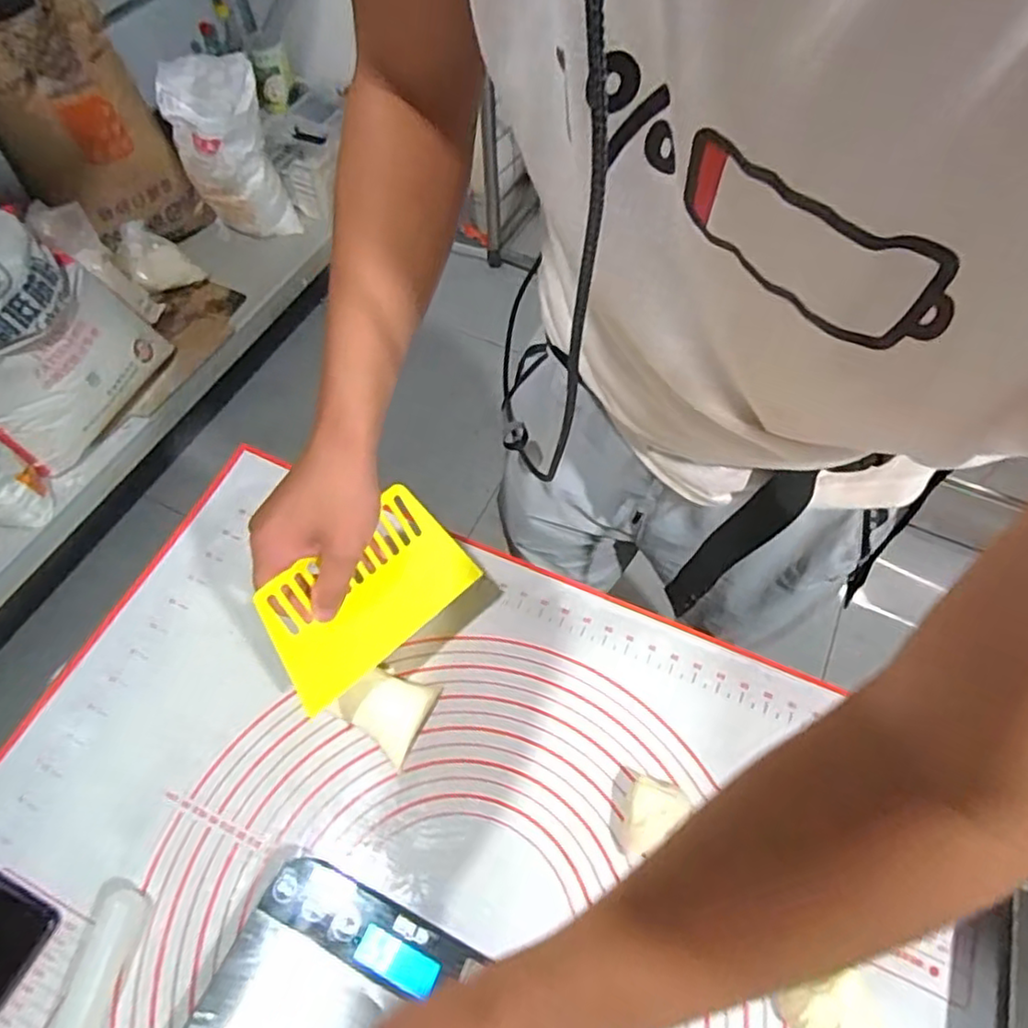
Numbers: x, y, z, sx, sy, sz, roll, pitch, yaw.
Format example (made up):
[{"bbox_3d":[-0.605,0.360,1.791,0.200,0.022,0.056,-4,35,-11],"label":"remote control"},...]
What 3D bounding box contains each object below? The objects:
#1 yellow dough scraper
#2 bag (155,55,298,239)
[{"bbox_3d":[-0.106,0.057,0.473,0.154,0.104,0.007,-42,32,-22],"label":"yellow dough scraper"},{"bbox_3d":[-0.679,-0.849,1.596,0.210,0.373,0.212,-17,62,-9],"label":"bag"}]

